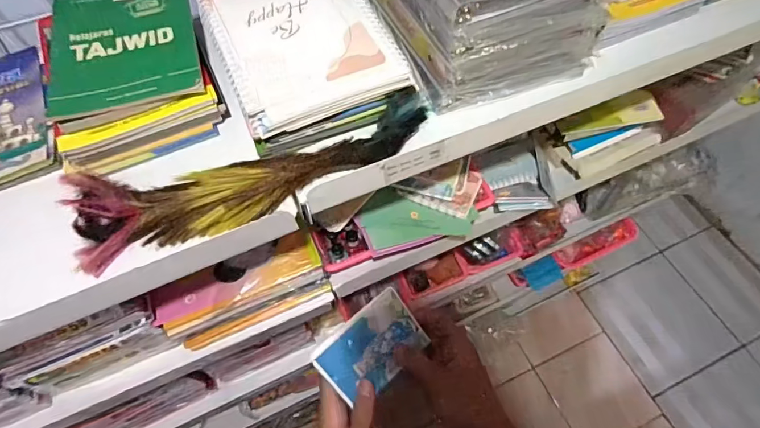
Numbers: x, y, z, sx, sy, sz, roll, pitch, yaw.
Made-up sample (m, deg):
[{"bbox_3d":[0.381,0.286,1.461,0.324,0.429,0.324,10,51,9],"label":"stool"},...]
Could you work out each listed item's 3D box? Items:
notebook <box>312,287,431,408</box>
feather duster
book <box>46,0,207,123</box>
[{"bbox_3d":[-0.006,0.130,0.422,0.100,0.007,0.078,-40,110,-14],"label":"notebook"},{"bbox_3d":[-0.111,-0.041,0.410,0.339,0.047,0.086,-16,61,-7],"label":"feather duster"},{"bbox_3d":[-0.258,-0.174,0.442,0.135,0.015,0.178,-17,61,-11],"label":"book"}]

